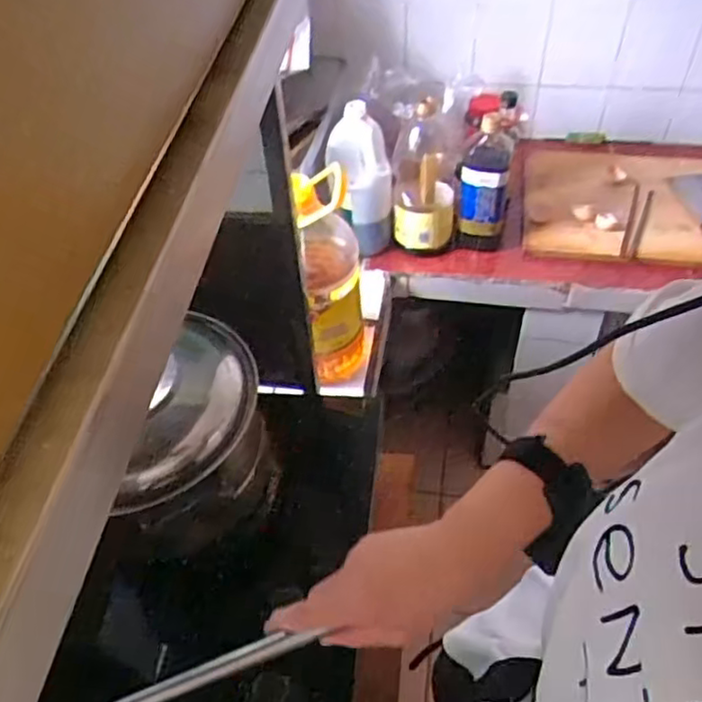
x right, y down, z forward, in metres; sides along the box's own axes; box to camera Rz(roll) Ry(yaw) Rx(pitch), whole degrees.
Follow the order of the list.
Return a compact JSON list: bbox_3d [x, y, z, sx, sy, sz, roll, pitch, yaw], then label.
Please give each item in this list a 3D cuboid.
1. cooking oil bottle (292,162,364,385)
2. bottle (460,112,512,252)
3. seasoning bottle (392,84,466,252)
[{"bbox_3d":[-0.025,-0.100,0.977,0.081,0.323,0.116,-8,49,-2],"label":"cooking oil bottle"},{"bbox_3d":[0.231,-0.304,1.152,0.079,0.223,0.086,6,50,9],"label":"bottle"},{"bbox_3d":[0.131,-0.305,1.151,0.112,0.258,0.109,3,49,7],"label":"seasoning bottle"}]

